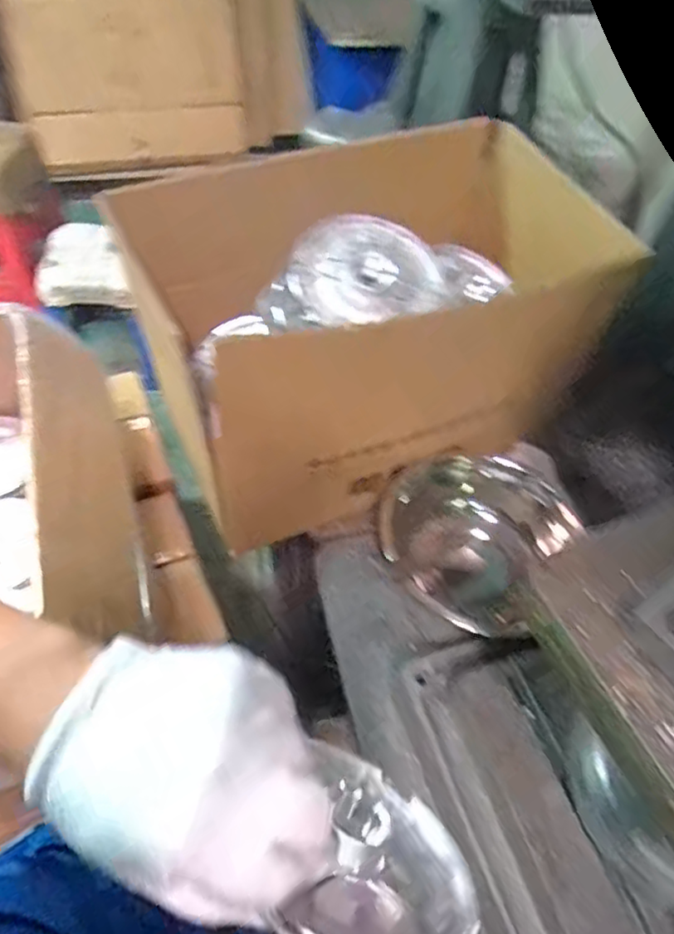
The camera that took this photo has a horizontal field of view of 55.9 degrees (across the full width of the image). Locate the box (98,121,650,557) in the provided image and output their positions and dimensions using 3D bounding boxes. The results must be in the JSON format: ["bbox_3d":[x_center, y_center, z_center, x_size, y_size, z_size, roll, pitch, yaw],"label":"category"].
[{"bbox_3d":[0.023,-0.146,0.738,0.456,0.317,0.280,-16,55,-18],"label":"box"}]

